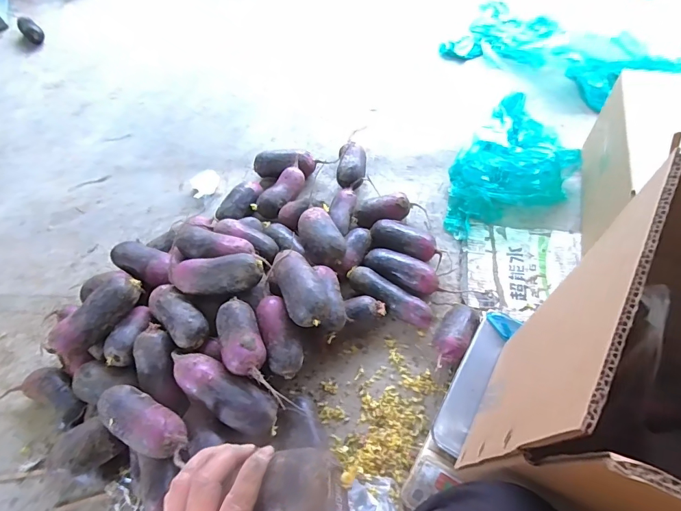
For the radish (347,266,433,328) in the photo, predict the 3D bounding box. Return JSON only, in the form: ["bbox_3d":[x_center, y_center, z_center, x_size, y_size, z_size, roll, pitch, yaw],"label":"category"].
[{"bbox_3d":[0.089,0.076,0.748,0.173,0.049,0.054,29,66,20],"label":"radish"}]

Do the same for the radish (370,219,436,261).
[{"bbox_3d":[0.123,-0.027,0.794,0.132,0.055,0.068,15,62,14],"label":"radish"}]

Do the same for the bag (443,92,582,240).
[{"bbox_3d":[0.381,-0.189,0.871,0.234,0.092,0.348,29,68,18],"label":"bag"}]

